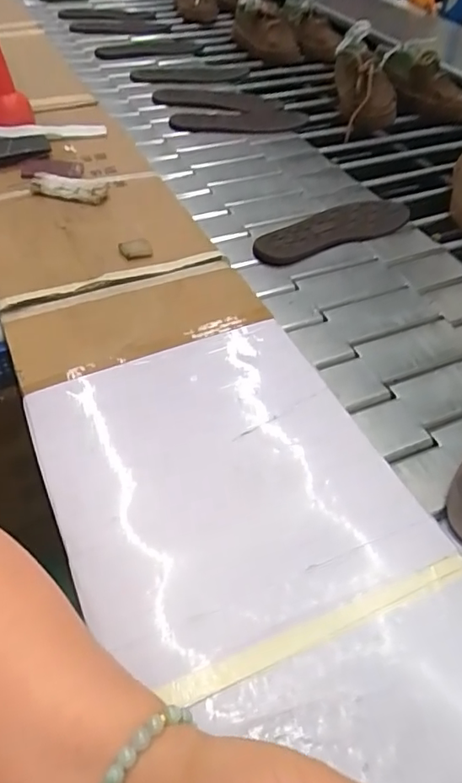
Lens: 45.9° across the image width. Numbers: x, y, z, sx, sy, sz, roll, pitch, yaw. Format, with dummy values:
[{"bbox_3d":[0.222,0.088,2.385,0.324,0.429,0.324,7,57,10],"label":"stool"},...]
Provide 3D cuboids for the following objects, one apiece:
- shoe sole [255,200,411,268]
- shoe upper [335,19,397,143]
[{"bbox_3d":[0.142,-0.227,0.747,0.250,0.015,0.081,-24,52,-20],"label":"shoe sole"},{"bbox_3d":[0.254,-0.594,1.033,0.092,0.129,0.250,-1,48,-1],"label":"shoe upper"}]

